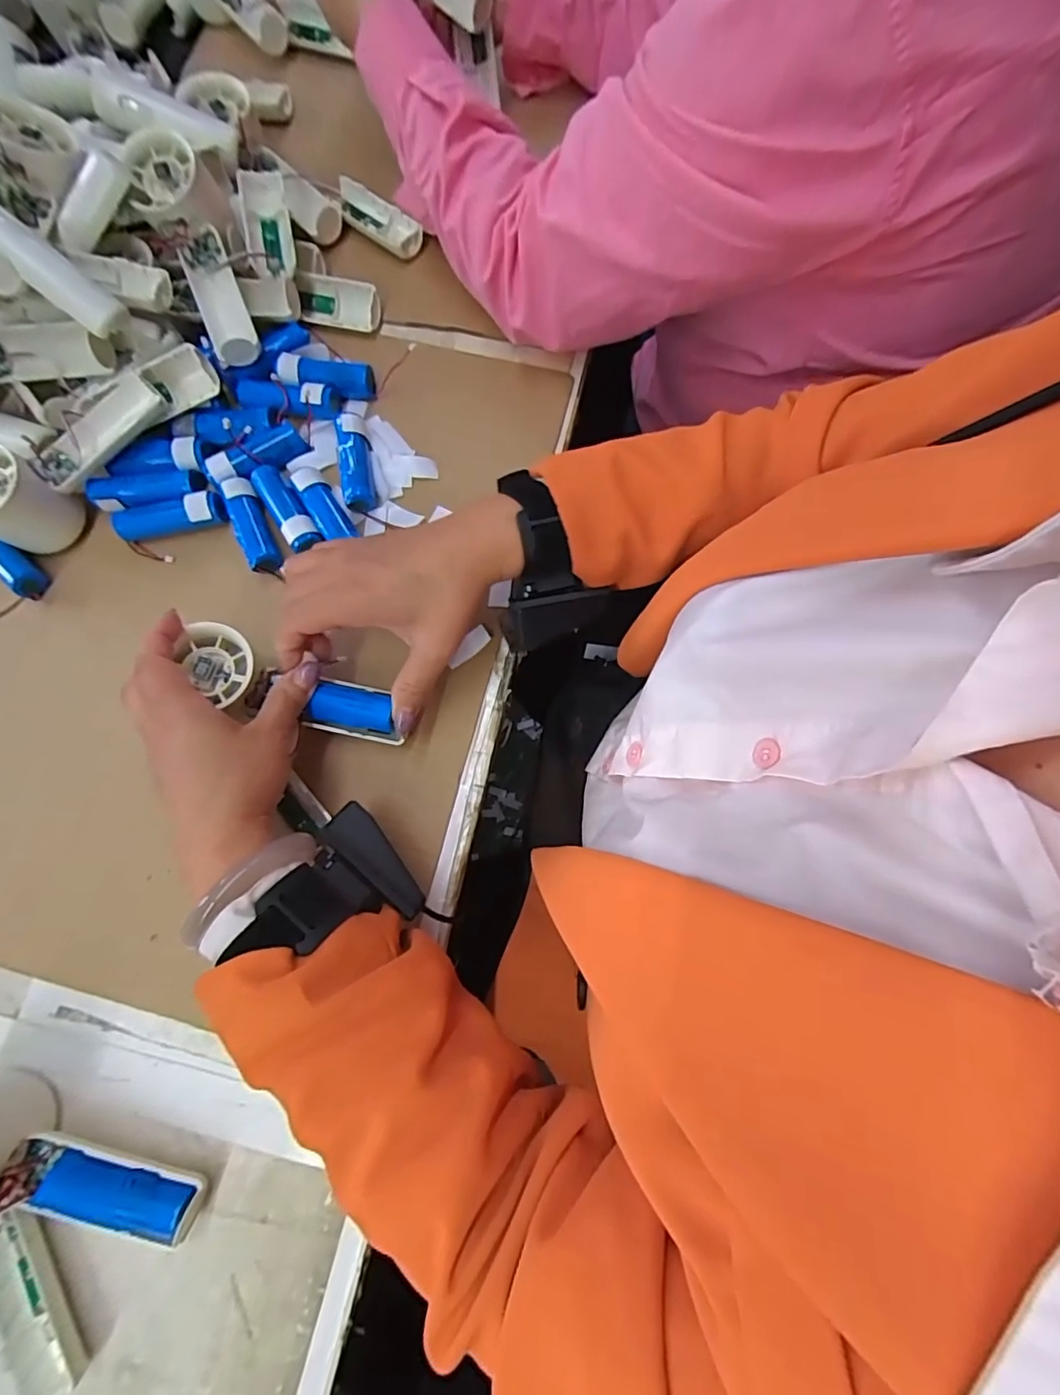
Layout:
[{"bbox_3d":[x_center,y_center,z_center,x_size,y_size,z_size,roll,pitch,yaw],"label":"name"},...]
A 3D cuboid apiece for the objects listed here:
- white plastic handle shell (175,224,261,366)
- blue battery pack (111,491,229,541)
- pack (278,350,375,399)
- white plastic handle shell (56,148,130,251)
[{"bbox_3d":[-0.228,-0.290,0.404,0.034,0.035,0.094,-20,76,-8],"label":"white plastic handle shell"},{"bbox_3d":[-0.260,-0.131,0.393,0.081,0.018,0.023,-6,75,-4],"label":"blue battery pack"},{"bbox_3d":[-0.156,-0.246,0.419,0.069,0.020,0.025,6,74,-1],"label":"pack"},{"bbox_3d":[-0.296,-0.334,0.369,0.023,0.015,0.065,42,100,9],"label":"white plastic handle shell"}]

